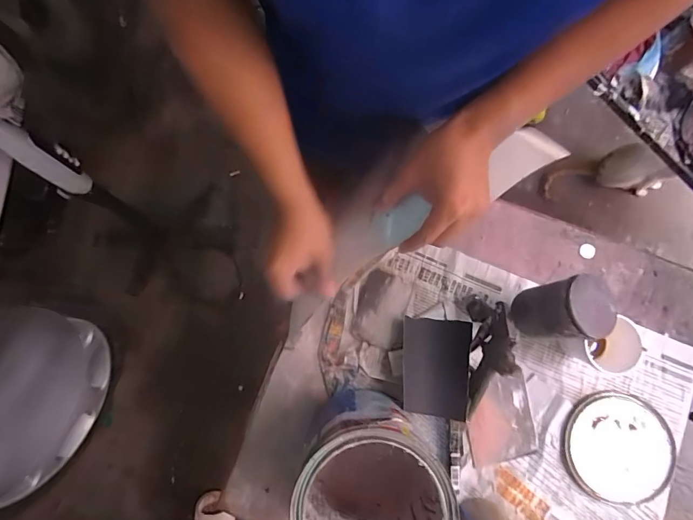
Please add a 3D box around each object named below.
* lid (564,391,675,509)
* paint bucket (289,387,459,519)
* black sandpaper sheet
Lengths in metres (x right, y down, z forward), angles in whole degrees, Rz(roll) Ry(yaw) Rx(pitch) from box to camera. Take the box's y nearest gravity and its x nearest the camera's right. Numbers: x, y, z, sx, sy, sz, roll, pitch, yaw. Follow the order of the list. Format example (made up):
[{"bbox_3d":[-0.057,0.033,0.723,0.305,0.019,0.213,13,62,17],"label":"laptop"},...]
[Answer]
[{"bbox_3d":[0.404,0.280,0.577,0.149,0.017,0.151,0,80,1],"label":"lid"},{"bbox_3d":[0.033,0.276,0.497,0.180,0.235,0.170,0,80,1],"label":"paint bucket"},{"bbox_3d":[0.130,0.154,0.569,0.100,0.013,0.136,12,73,-11],"label":"black sandpaper sheet"}]

